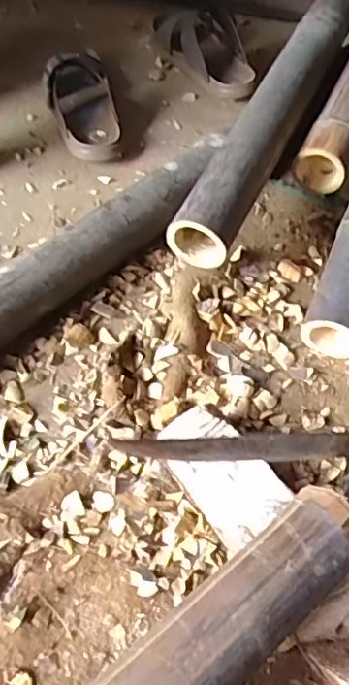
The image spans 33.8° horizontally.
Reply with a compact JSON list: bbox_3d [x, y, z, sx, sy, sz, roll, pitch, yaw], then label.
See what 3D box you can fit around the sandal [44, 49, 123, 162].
[{"bbox_3d":[-0.141,-0.368,0.867,0.097,0.074,0.241,-10,56,-9],"label":"sandal"}]

